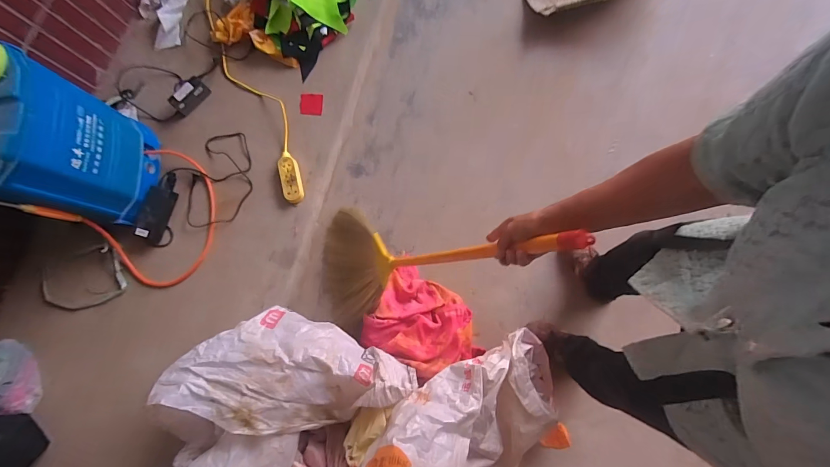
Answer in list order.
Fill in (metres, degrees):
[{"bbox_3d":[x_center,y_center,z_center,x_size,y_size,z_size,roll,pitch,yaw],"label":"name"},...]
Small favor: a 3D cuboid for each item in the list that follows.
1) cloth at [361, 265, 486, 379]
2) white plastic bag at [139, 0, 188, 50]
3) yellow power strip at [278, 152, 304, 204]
[{"bbox_3d":[0.031,0.276,1.084,0.330,0.057,0.266,26,64,15],"label":"cloth"},{"bbox_3d":[-0.975,-0.894,1.372,0.161,0.069,0.370,-1,78,6],"label":"white plastic bag"},{"bbox_3d":[-0.414,-0.188,1.178,0.067,0.030,0.178,-17,77,2],"label":"yellow power strip"}]

